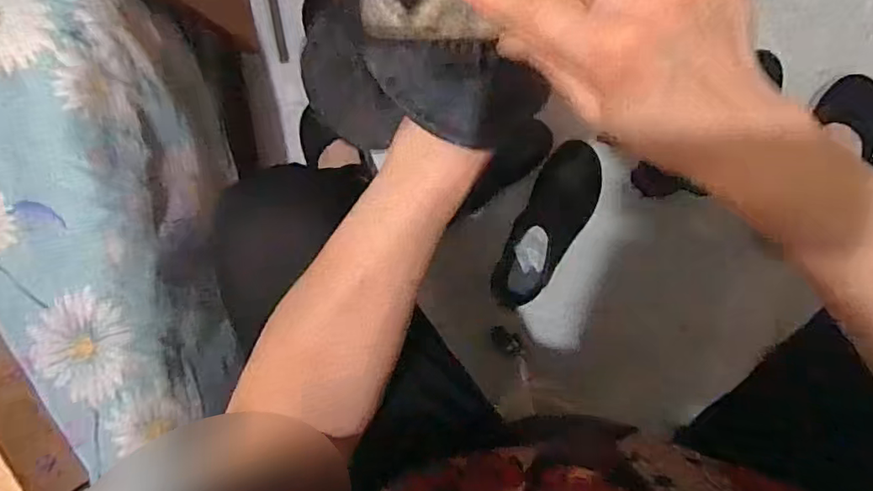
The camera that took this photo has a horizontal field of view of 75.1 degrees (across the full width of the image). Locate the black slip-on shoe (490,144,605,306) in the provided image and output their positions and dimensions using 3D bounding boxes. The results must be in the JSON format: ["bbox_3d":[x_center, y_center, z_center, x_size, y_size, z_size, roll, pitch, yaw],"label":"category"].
[{"bbox_3d":[0.161,-0.020,0.828,0.093,0.078,0.244,28,96,5],"label":"black slip-on shoe"}]

